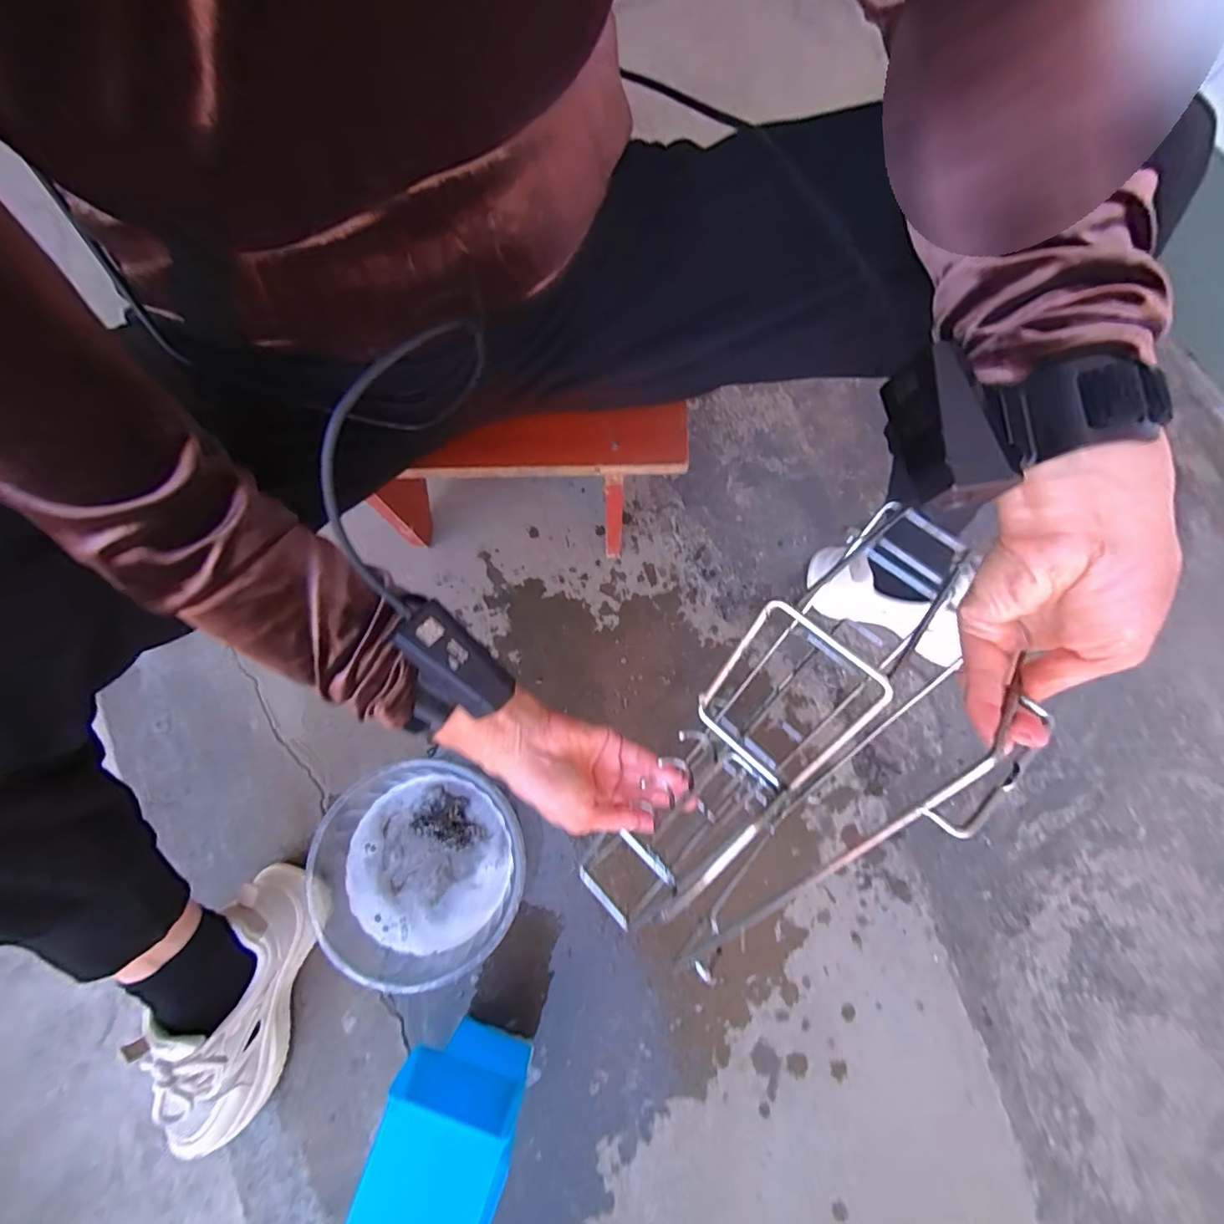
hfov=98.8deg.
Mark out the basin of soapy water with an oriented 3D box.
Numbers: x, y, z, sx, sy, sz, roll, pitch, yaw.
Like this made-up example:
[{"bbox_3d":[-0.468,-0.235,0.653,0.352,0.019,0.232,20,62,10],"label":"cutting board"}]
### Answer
[{"bbox_3d":[-0.196,0.264,0.555,0.207,0.078,0.200,0,79,1],"label":"basin of soapy water"}]

